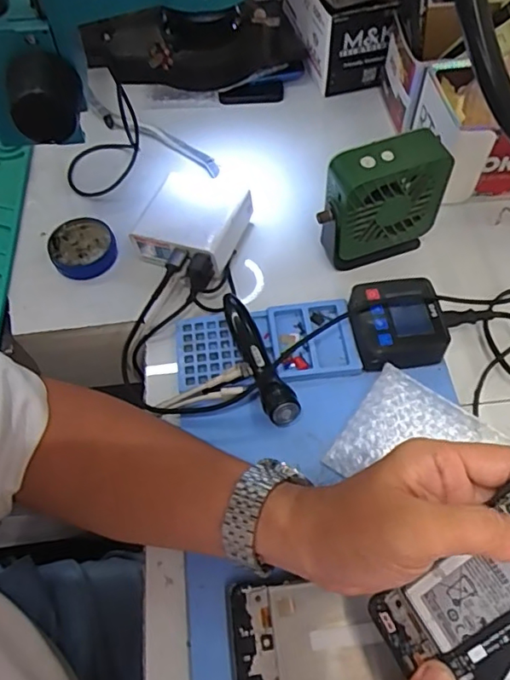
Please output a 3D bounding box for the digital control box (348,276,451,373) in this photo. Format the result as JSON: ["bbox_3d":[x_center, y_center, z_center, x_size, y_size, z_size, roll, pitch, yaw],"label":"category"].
[{"bbox_3d":[0.117,-0.015,0.447,0.071,0.029,0.074,-7,59,-2],"label":"digital control box"}]

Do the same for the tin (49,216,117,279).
[{"bbox_3d":[-0.167,-0.090,0.527,0.060,0.020,0.065,-1,59,2],"label":"tin"}]

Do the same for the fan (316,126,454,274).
[{"bbox_3d":[0.107,-0.119,0.475,0.109,0.113,0.039,-18,61,-11],"label":"fan"}]

